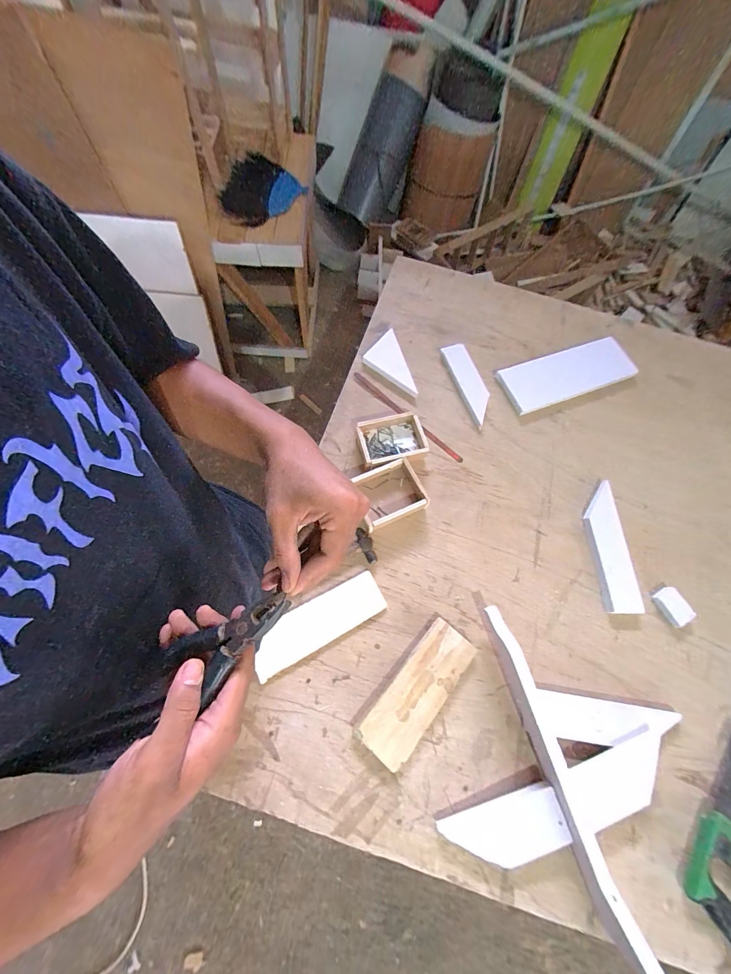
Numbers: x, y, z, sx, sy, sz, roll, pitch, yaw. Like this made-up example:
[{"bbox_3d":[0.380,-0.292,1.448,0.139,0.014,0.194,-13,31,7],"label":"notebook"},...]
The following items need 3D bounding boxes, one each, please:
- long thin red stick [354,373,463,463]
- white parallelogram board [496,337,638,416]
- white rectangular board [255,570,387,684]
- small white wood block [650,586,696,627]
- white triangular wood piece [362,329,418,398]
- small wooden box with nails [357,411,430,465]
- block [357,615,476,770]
[{"bbox_3d":[0.091,-0.158,0.755,0.313,0.011,0.016,43,75,12],"label":"long thin red stick"},{"bbox_3d":[0.474,-0.265,0.795,0.320,0.023,0.113,-19,72,-8],"label":"white parallelogram board"},{"bbox_3d":[-0.081,0.233,0.587,0.234,0.017,0.076,-27,74,-11],"label":"white rectangular board"},{"bbox_3d":[0.573,0.221,0.629,0.042,0.016,0.068,-23,73,-9],"label":"small white wood block"},{"bbox_3d":[0.047,-0.281,0.775,0.089,0.012,0.189,-14,72,-7],"label":"white triangular wood piece"},{"bbox_3d":[0.056,-0.096,0.699,0.129,0.048,0.097,-16,72,-7],"label":"small wooden box with nails"},{"bbox_3d":[0.086,0.334,0.558,0.087,0.021,0.223,41,74,12],"label":"block"}]

